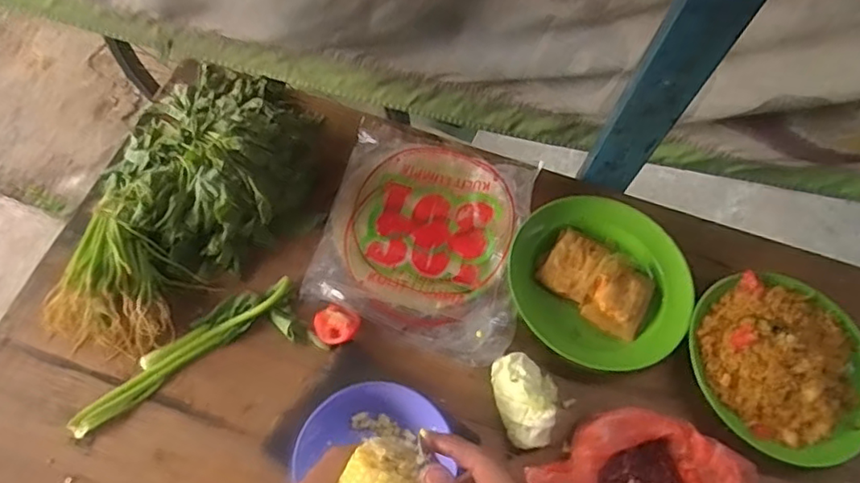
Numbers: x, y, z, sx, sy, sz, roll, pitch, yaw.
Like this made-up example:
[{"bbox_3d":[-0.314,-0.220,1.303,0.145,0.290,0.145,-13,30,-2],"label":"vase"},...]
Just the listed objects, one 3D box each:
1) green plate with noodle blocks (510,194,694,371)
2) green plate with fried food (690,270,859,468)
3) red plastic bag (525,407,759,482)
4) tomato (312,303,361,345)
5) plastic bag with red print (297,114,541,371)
[{"bbox_3d":[0.201,0.046,0.712,0.208,0.035,0.196,1,66,-2],"label":"green plate with noodle blocks"},{"bbox_3d":[0.411,0.133,0.681,0.223,0.053,0.209,1,66,-2],"label":"green plate with fried food"},{"bbox_3d":[0.207,0.225,0.604,0.207,0.059,0.099,10,66,2],"label":"red plastic bag"},{"bbox_3d":[-0.102,0.091,0.651,0.047,0.022,0.044,1,66,-2],"label":"tomato"},{"bbox_3d":[-0.005,-0.014,0.724,0.233,0.024,0.280,13,62,3],"label":"plastic bag with red print"}]

